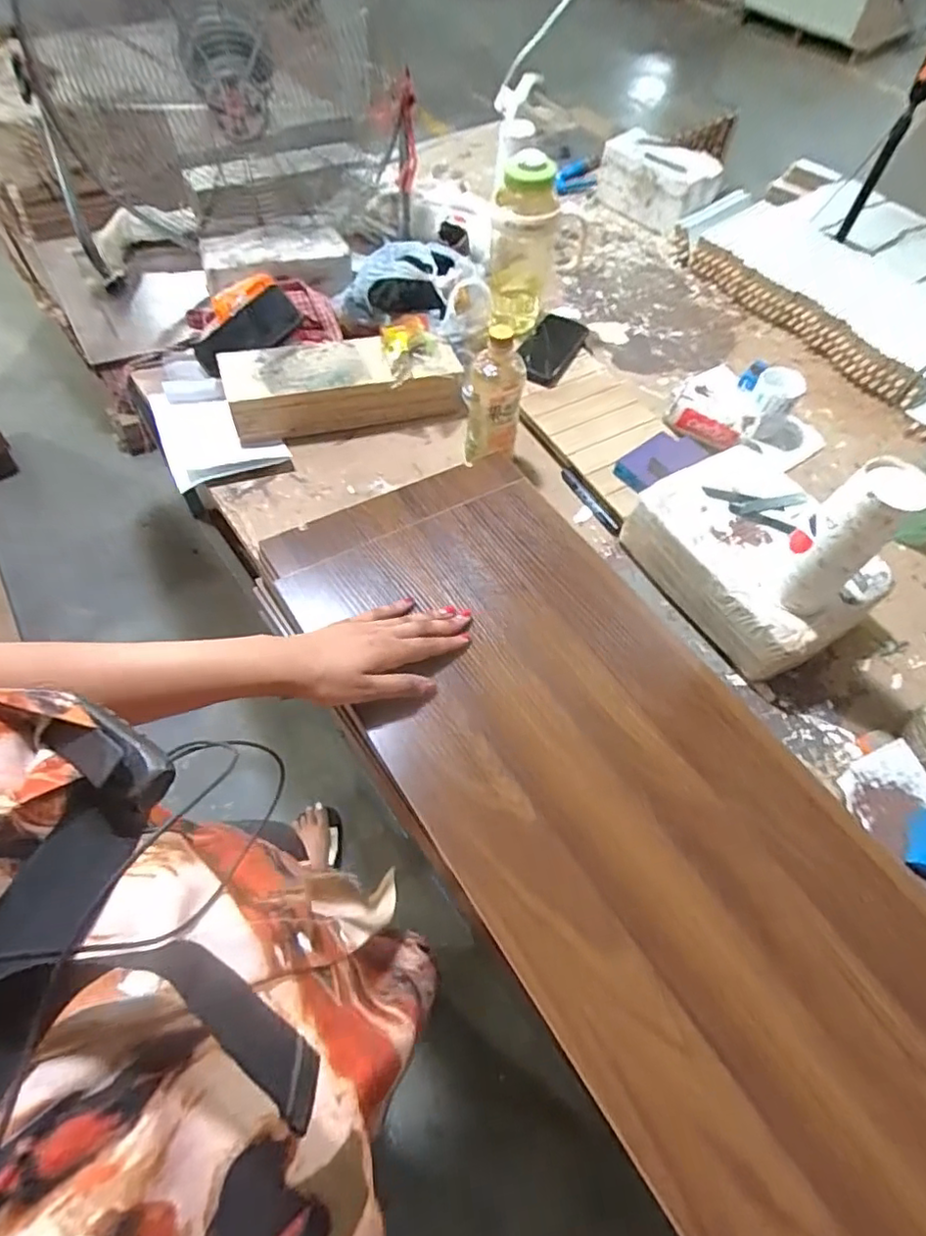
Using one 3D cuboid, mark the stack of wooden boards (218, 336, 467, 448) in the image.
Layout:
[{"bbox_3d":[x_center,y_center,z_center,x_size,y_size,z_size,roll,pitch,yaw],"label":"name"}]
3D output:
[{"bbox_3d":[-0.173,-0.348,0.880,0.339,0.075,0.124,-13,61,-10],"label":"stack of wooden boards"}]

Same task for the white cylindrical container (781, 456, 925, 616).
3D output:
[{"bbox_3d":[0.382,-0.079,0.601,0.075,0.160,0.080,-36,67,-21],"label":"white cylindrical container"}]

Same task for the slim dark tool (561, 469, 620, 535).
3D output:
[{"bbox_3d":[0.182,-0.164,0.842,0.019,0.013,0.123,-28,64,-18],"label":"slim dark tool"}]

